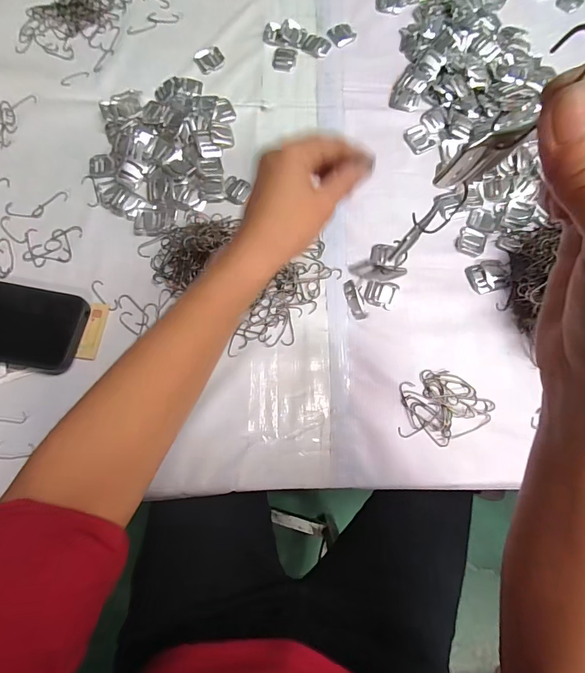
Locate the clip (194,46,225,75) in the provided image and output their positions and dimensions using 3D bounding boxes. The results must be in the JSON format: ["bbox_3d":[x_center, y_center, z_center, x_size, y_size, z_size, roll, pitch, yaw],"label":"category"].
[{"bbox_3d":[-0.107,-0.365,0.488,0.037,0.010,0.030,-29,78,-9],"label":"clip"}]

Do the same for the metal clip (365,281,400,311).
[{"bbox_3d":[0.098,-0.047,0.409,0.035,0.005,0.030,22,75,4],"label":"metal clip"}]

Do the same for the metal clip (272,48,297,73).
[{"bbox_3d":[-0.010,-0.371,0.497,0.031,0.004,0.037,6,75,0],"label":"metal clip"}]

